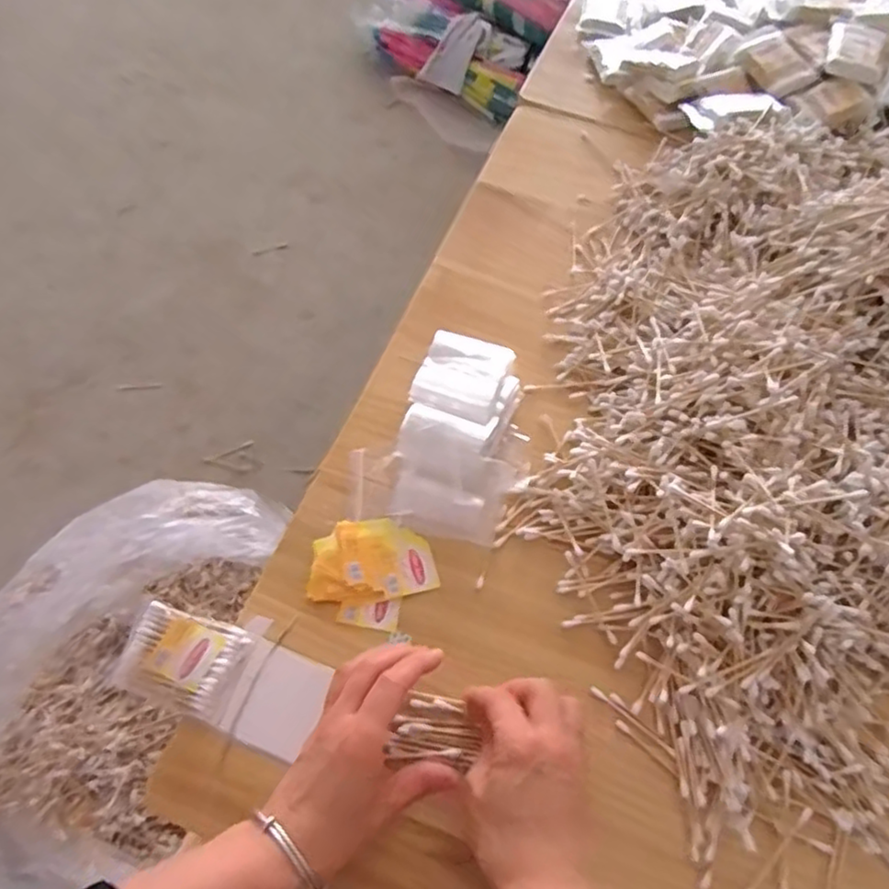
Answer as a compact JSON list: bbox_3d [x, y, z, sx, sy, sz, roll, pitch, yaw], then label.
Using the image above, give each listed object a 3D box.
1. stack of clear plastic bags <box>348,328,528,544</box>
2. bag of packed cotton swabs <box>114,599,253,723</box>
[{"bbox_3d":[-0.001,-0.013,0.521,0.117,0.030,0.161,12,61,4],"label":"stack of clear plastic bags"},{"bbox_3d":[-0.173,0.142,0.440,0.075,0.015,0.057,18,61,7],"label":"bag of packed cotton swabs"}]

